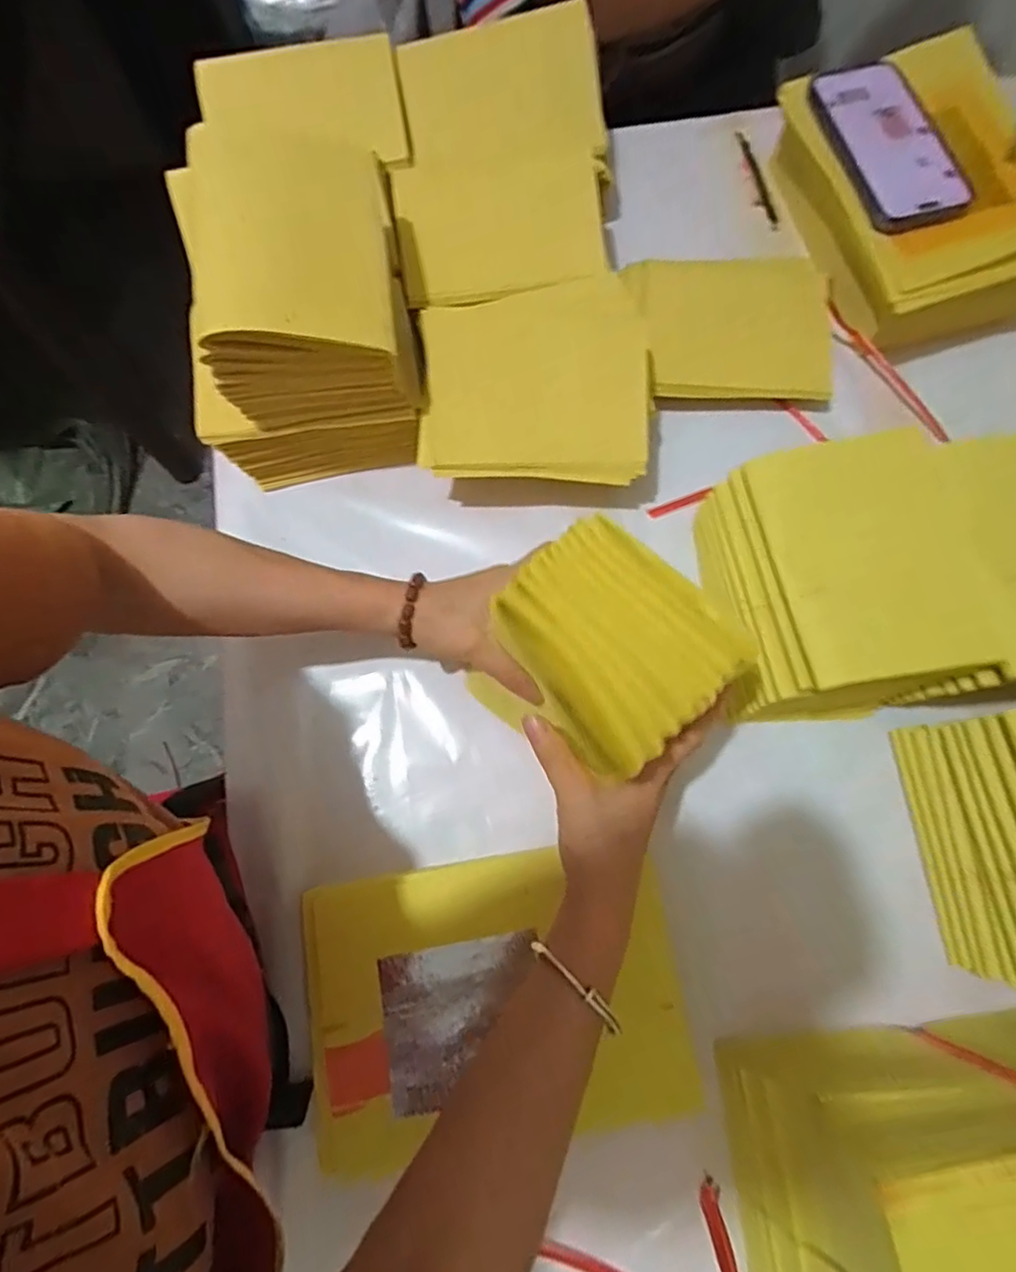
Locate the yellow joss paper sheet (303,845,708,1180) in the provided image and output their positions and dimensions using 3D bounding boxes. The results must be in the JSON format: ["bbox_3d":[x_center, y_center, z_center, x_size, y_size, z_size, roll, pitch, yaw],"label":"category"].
[{"bbox_3d":[-0.009,0.234,0.400,0.231,0.044,0.162,-9,76,-1],"label":"yellow joss paper sheet"}]

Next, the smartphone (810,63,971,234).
[{"bbox_3d":[0.306,-0.395,0.483,0.068,0.010,0.158,-16,76,-3],"label":"smartphone"}]

